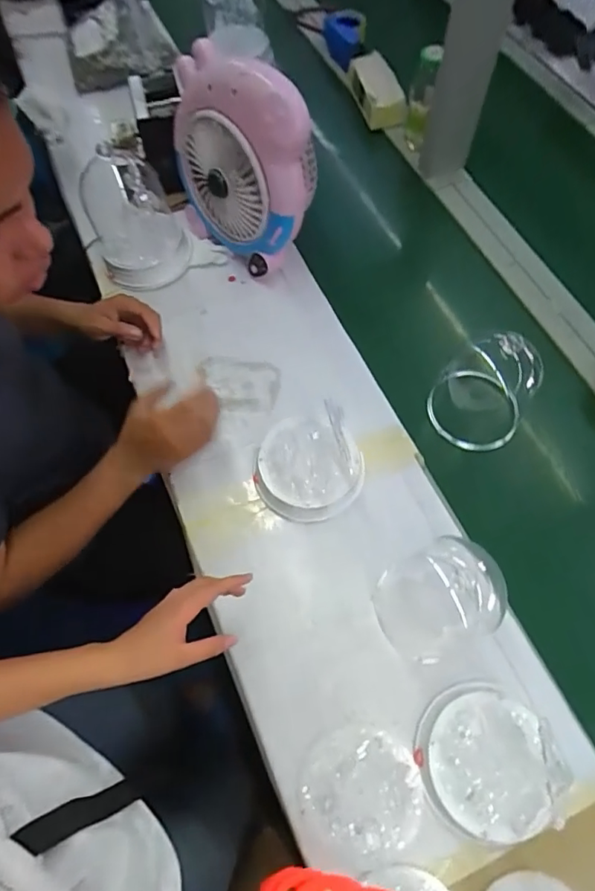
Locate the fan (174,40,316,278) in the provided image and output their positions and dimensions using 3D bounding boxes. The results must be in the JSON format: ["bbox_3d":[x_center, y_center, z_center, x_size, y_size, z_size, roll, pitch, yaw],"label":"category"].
[{"bbox_3d":[-0.097,-0.422,0.799,0.270,0.287,0.108,38,71,17],"label":"fan"}]

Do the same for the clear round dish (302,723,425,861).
[{"bbox_3d":[0.068,0.367,0.560,0.125,0.022,0.113,2,62,4],"label":"clear round dish"}]

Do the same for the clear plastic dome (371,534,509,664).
[{"bbox_3d":[0.160,0.173,0.599,0.122,0.120,0.117,0,65,1],"label":"clear plastic dome"}]

